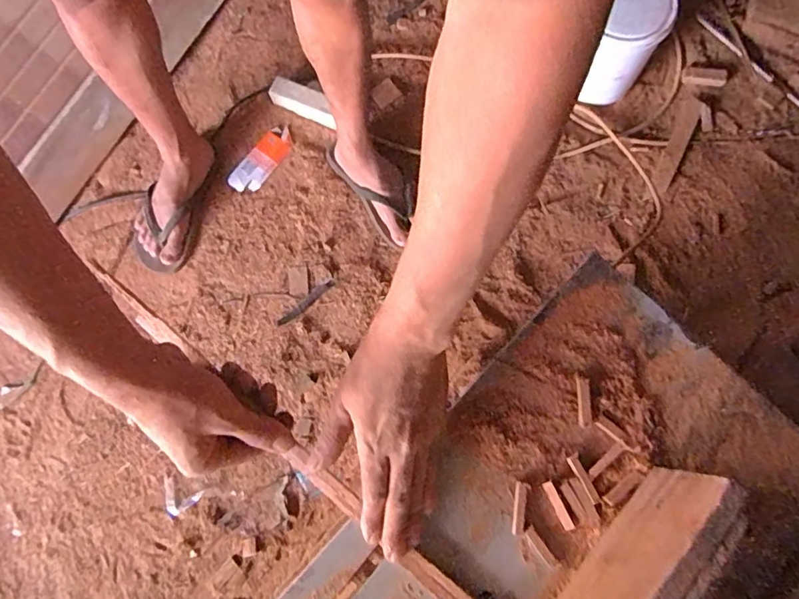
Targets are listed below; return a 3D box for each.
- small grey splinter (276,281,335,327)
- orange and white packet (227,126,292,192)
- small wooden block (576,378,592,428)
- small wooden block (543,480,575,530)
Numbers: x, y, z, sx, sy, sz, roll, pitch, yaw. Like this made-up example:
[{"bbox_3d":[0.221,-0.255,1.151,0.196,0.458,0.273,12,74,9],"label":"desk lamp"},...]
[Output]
[{"bbox_3d":[-0.172,0.007,0.987,0.126,0.013,0.021,-41,78,-5],"label":"small grey splinter"},{"bbox_3d":[-0.271,-0.276,1.055,0.061,0.011,0.156,35,82,10],"label":"orange and white packet"},{"bbox_3d":[0.156,0.087,0.452,0.011,0.004,0.040,0,78,4],"label":"small wooden block"},{"bbox_3d":[0.130,0.170,0.438,0.008,0.005,0.041,-26,77,-2],"label":"small wooden block"}]

